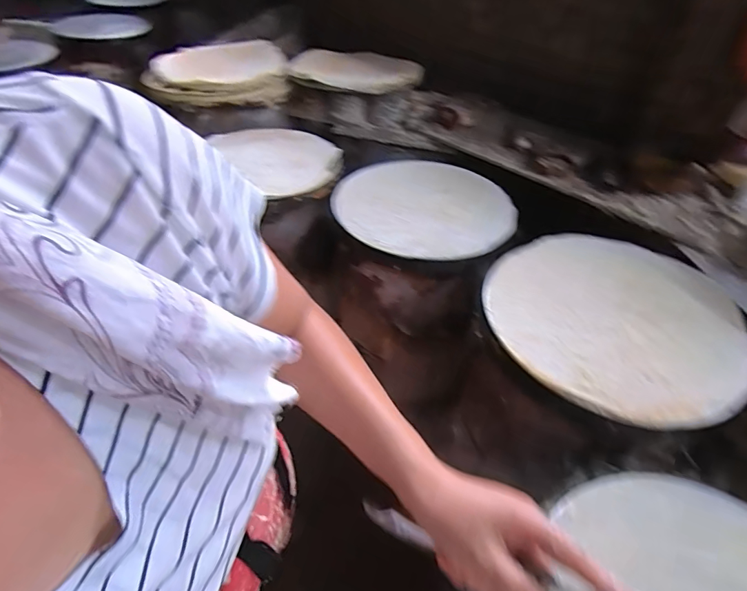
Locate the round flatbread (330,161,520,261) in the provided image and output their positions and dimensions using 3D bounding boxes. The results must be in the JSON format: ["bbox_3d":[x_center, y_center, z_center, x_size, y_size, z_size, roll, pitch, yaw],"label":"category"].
[{"bbox_3d":[0.106,-0.195,0.888,0.359,0.017,0.358,0,44,0],"label":"round flatbread"}]

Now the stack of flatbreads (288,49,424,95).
[{"bbox_3d":[-0.059,-0.644,1.214,0.363,0.034,0.305,17,46,12],"label":"stack of flatbreads"}]

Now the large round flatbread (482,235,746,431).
[{"bbox_3d":[0.361,0.025,0.649,0.356,0.020,0.360,0,44,0],"label":"large round flatbread"}]

